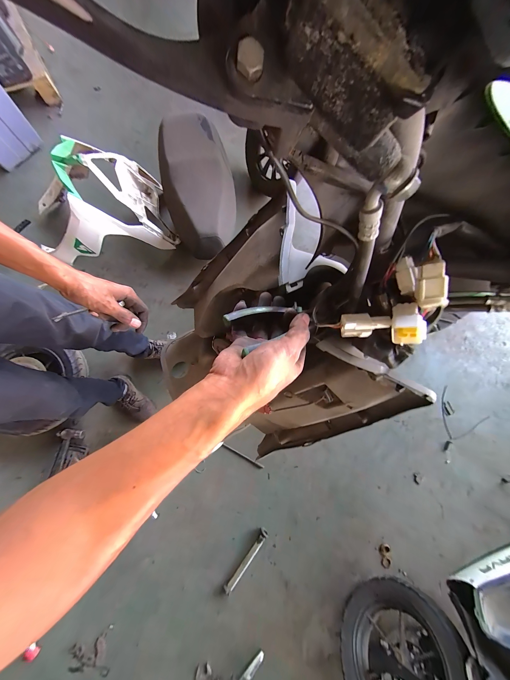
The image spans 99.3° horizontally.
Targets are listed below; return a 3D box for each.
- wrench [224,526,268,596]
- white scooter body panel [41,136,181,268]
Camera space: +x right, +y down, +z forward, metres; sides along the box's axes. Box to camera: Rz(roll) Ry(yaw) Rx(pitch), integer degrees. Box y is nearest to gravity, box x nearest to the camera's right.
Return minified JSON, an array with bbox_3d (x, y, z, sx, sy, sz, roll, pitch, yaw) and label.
[{"bbox_3d":[-0.039,0.969,0.956,0.040,0.034,0.280,40,78,5],"label":"wrench"},{"bbox_3d":[-0.683,-0.617,1.021,0.521,0.359,0.344,-26,82,-9],"label":"white scooter body panel"}]

